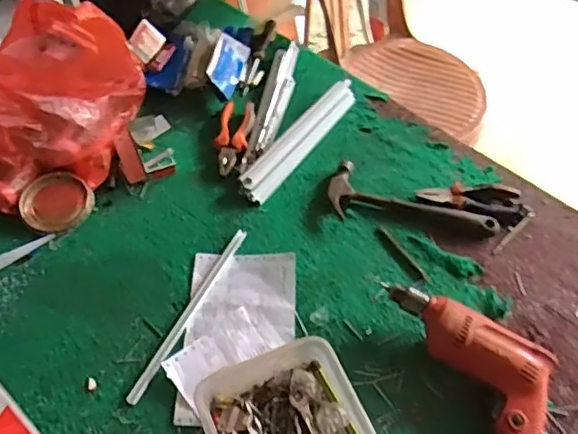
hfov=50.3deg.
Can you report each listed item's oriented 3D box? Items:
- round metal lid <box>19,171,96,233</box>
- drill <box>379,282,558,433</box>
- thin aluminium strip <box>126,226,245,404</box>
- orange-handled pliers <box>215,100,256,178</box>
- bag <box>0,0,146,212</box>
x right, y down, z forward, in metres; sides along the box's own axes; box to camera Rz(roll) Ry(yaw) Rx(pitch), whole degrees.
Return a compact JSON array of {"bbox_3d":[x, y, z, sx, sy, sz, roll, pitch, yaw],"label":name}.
[{"bbox_3d":[-0.330,-0.022,0.879,0.095,0.021,0.088,3,54,-4],"label":"round metal lid"},{"bbox_3d":[0.238,0.172,0.741,0.125,0.061,0.258,-17,57,-17],"label":"drill"},{"bbox_3d":[-0.126,0.117,0.796,0.018,0.010,0.273,24,55,11],"label":"thin aluminium strip"},{"bbox_3d":[-0.087,-0.129,0.968,0.049,0.009,0.154,9,54,1],"label":"orange-handled pliers"},{"bbox_3d":[-0.336,-0.174,0.821,0.322,0.283,0.142,-29,61,-24],"label":"bag"}]

